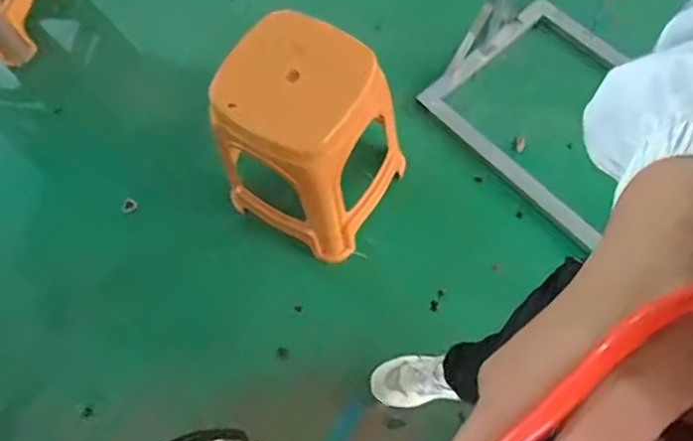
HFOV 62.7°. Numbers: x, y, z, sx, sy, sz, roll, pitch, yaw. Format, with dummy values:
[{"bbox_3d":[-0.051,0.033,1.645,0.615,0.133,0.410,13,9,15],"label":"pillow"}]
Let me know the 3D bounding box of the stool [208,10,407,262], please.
[{"bbox_3d":[-0.071,-0.170,1.228,0.319,0.445,0.300,28,73,15],"label":"stool"}]

